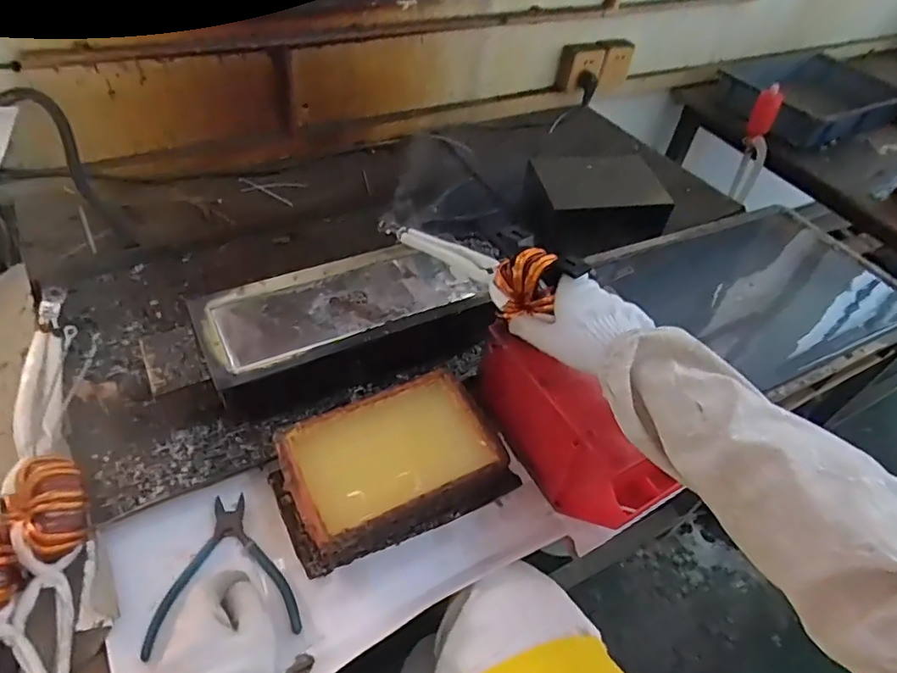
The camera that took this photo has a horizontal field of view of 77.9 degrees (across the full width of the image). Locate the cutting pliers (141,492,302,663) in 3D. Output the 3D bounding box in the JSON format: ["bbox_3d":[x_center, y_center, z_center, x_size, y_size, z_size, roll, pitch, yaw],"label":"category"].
[{"bbox_3d":[-0.204,0.213,0.520,0.126,0.009,0.134,-4,48,-11],"label":"cutting pliers"}]

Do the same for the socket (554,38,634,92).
[{"bbox_3d":[0.336,-0.620,1.267,0.197,0.085,0.052,-23,54,-26],"label":"socket"}]

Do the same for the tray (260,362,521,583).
[{"bbox_3d":[-0.055,0.128,0.568,0.227,0.067,0.140,-19,52,-23],"label":"tray"}]

